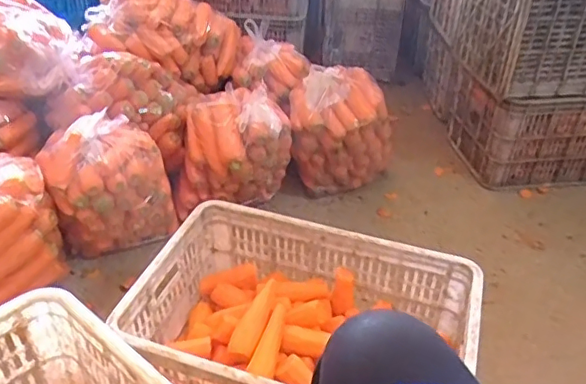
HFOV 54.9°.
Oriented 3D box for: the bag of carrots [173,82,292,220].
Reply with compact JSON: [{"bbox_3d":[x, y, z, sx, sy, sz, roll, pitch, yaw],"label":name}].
[{"bbox_3d":[-0.155,-0.095,1.414,0.264,0.267,0.197,14,38,15],"label":"bag of carrots"}]

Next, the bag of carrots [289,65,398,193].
[{"bbox_3d":[0.126,-0.153,1.491,0.270,0.300,0.188,5,36,3],"label":"bag of carrots"}]

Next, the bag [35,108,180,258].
[{"bbox_3d":[-0.410,-0.009,1.279,0.263,0.297,0.186,-19,42,-27],"label":"bag"}]

